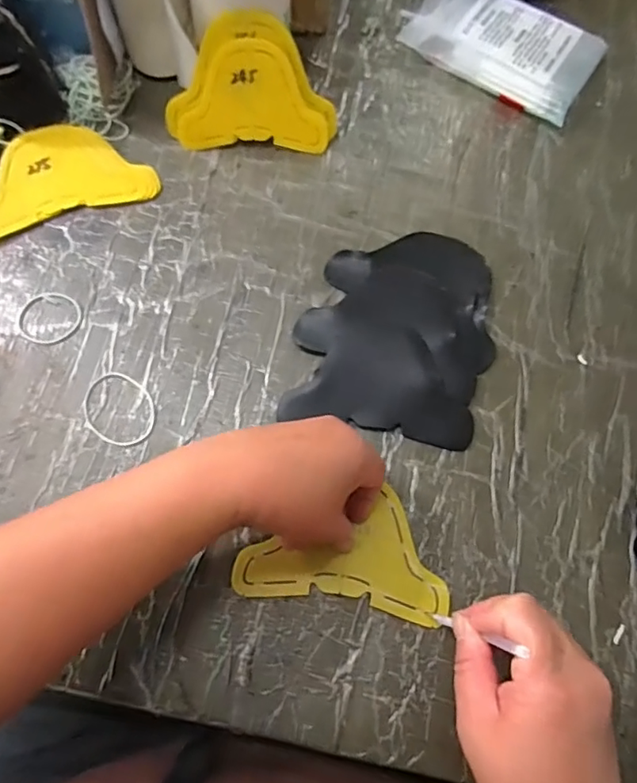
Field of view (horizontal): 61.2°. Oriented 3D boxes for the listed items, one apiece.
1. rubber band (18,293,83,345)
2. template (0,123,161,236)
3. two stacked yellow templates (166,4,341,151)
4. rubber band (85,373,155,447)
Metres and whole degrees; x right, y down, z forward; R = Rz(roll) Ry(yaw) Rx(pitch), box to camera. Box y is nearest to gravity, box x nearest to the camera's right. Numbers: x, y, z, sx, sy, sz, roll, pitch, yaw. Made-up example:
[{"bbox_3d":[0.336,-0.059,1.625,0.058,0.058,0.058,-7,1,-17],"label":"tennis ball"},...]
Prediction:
[{"bbox_3d":[-0.211,-0.058,0.423,0.047,0.004,0.045,0,72,-1],"label":"rubber band"},{"bbox_3d":[-0.222,-0.187,0.463,0.149,0.012,0.091,-21,73,-8],"label":"template"},{"bbox_3d":[-0.057,-0.259,0.456,0.142,0.100,0.009,1,40,-2],"label":"two stacked yellow templates"},{"bbox_3d":[-0.147,0.013,0.398,0.060,0.004,0.046,37,75,10],"label":"rubber band"}]

